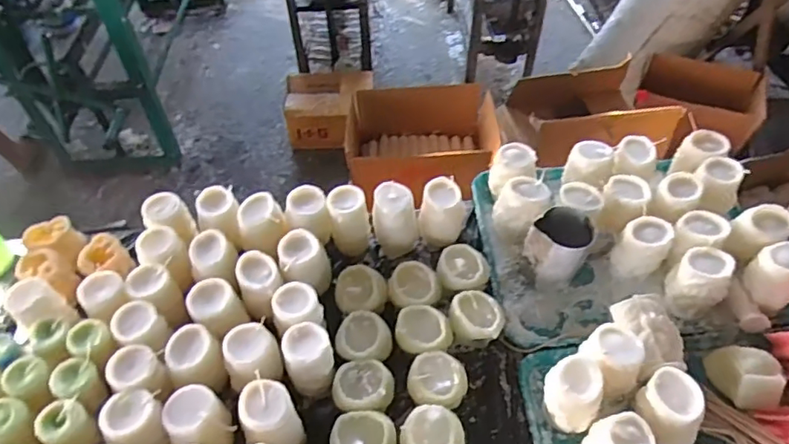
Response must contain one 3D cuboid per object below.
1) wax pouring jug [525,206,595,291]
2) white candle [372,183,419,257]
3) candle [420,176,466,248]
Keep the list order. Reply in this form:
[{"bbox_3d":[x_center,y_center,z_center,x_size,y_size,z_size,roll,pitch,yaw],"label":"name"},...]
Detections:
[{"bbox_3d":[0.247,0.043,0.834,0.081,0.107,0.089,-1,50,1],"label":"wax pouring jug"},{"bbox_3d":[0.004,0.000,0.887,0.071,0.116,0.067,-2,50,1],"label":"white candle"},{"bbox_3d":[0.076,-0.007,0.889,0.068,0.108,0.069,10,52,10],"label":"candle"}]

